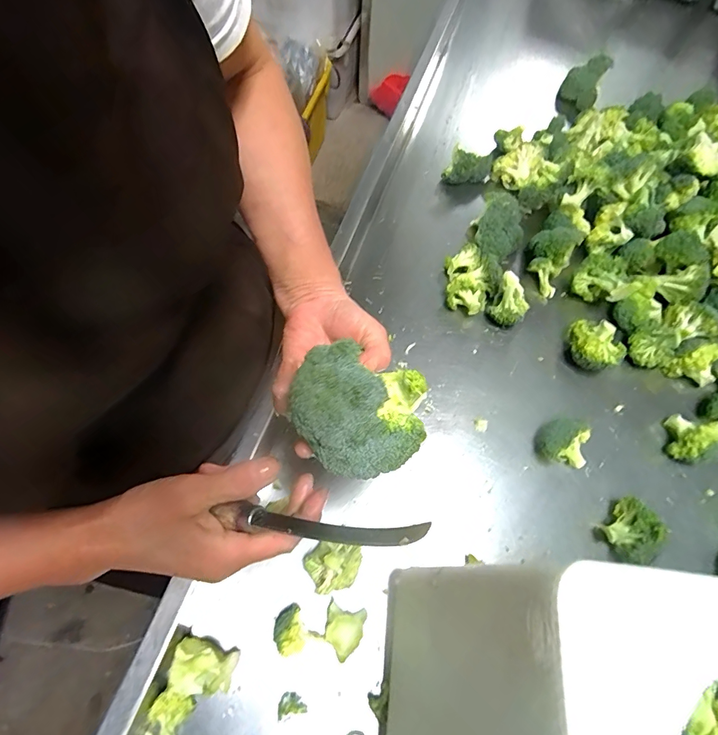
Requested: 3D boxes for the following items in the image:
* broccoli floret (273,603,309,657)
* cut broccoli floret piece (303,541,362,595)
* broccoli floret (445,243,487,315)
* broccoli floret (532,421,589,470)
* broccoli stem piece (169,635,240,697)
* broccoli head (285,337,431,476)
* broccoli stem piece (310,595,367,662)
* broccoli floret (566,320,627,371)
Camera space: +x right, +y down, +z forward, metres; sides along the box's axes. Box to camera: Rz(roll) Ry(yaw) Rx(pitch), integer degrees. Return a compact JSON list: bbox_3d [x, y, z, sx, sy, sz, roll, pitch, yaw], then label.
[{"bbox_3d":[-0.059,0.224,0.356,0.027,0.017,0.034,-26,66,-12],"label":"broccoli floret"},{"bbox_3d":[-0.025,0.176,0.368,0.050,0.026,0.040,6,64,3],"label":"cut broccoli floret piece"},{"bbox_3d":[0.138,-0.108,0.520,0.057,0.040,0.087,2,63,2],"label":"broccoli floret"},{"bbox_3d":[0.213,0.076,0.432,0.051,0.041,0.043,10,64,6],"label":"broccoli floret"},{"bbox_3d":[-0.129,0.250,0.350,0.046,0.029,0.039,0,63,1],"label":"broccoli stem piece"},{"bbox_3d":[-0.001,0.029,0.274,0.086,0.056,0.071,4,63,3],"label":"broccoli head"},{"bbox_3d":[-0.016,0.227,0.366,0.038,0.011,0.041,27,67,13],"label":"broccoli stem piece"},{"bbox_3d":[0.272,-0.024,0.480,0.049,0.047,0.054,1,63,1],"label":"broccoli floret"}]

